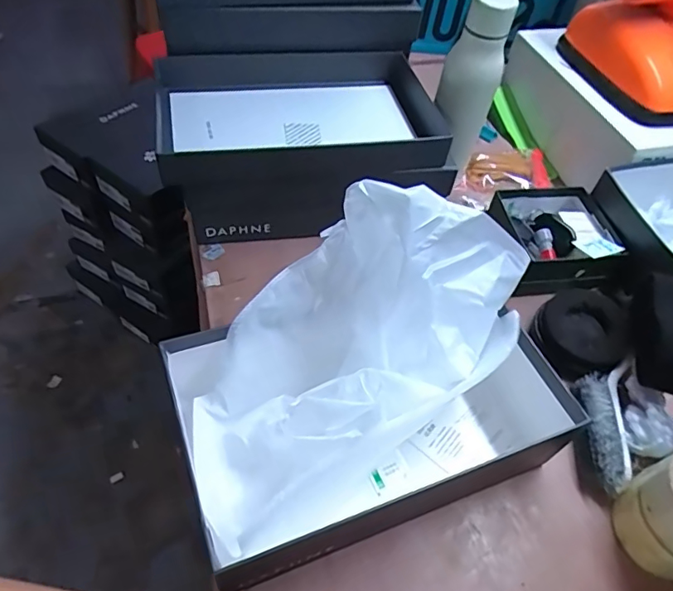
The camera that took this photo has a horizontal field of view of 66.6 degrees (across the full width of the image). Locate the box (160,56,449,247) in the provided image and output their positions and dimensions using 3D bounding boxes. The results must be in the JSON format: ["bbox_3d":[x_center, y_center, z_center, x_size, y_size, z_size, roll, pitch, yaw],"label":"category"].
[{"bbox_3d":[-0.044,-0.186,0.625,0.335,0.125,0.221,-4,53,-9],"label":"box"}]

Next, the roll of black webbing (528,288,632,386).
[{"bbox_3d":[0.258,0.039,0.540,0.094,0.028,0.093,3,52,-4],"label":"roll of black webbing"}]

